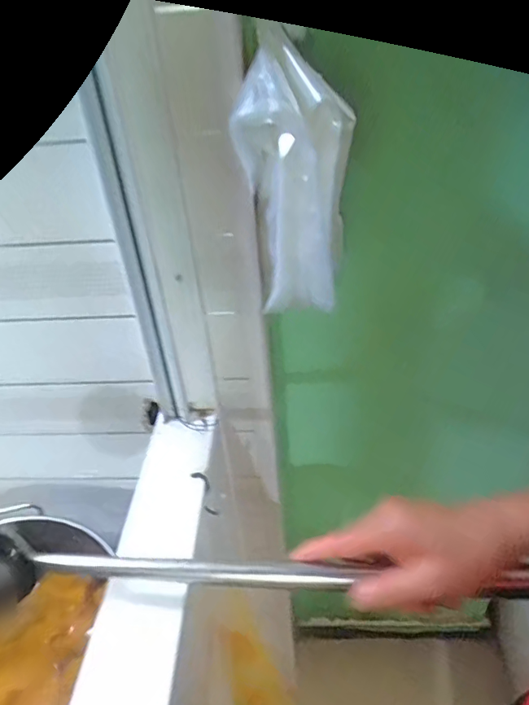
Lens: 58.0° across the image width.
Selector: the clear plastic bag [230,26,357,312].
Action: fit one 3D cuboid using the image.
[{"bbox_3d":[0.033,-0.158,0.483,0.099,0.249,0.065,3,37,11],"label":"clear plastic bag"}]

